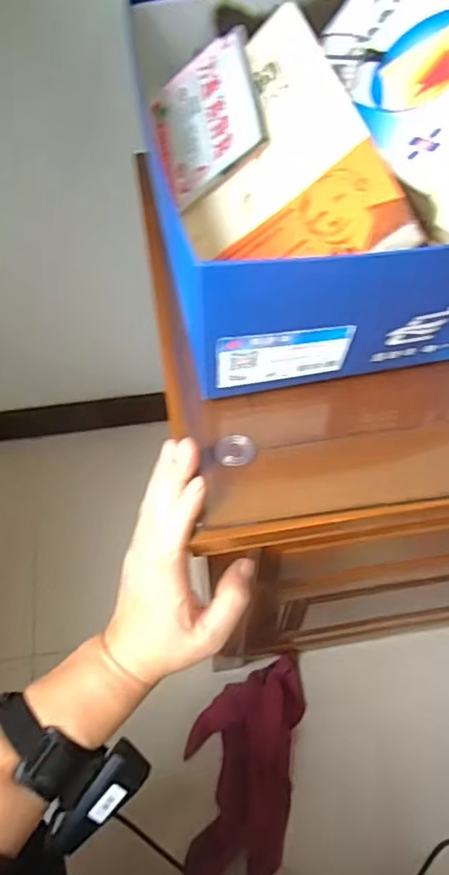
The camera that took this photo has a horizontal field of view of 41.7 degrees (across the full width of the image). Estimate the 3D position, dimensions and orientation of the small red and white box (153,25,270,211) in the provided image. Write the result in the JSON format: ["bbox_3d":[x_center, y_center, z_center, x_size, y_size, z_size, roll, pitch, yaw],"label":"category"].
[{"bbox_3d":[-0.014,-0.227,0.422,0.087,0.007,0.125,-28,61,31],"label":"small red and white box"}]

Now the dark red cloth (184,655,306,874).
[{"bbox_3d":[0.017,0.397,0.697,0.133,0.046,0.275,11,59,7],"label":"dark red cloth"}]

